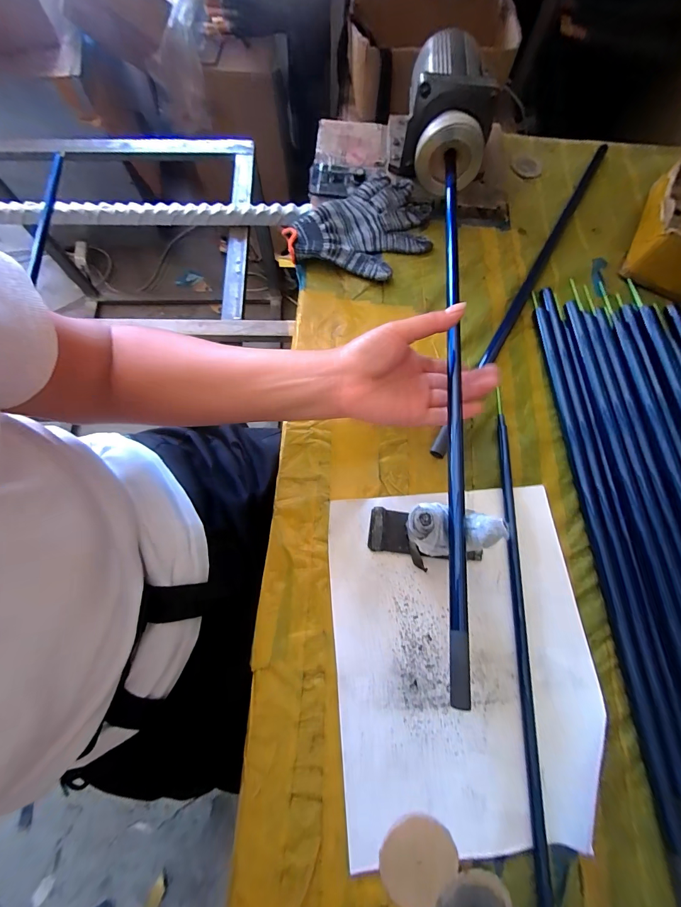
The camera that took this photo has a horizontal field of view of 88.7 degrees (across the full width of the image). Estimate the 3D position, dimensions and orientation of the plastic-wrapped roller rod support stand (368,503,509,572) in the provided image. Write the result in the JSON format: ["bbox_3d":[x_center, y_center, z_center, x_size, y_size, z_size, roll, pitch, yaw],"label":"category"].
[{"bbox_3d":[0.072,0.068,0.292,0.087,0.099,0.050,17,74,4],"label":"plastic-wrapped roller rod support stand"}]

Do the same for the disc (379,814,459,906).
[{"bbox_3d":[0.060,0.316,0.267,0.052,0.004,0.058,37,76,10],"label":"disc"}]

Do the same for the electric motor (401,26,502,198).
[{"bbox_3d":[0.128,-0.409,0.431,0.093,0.110,0.149,6,73,1],"label":"electric motor"}]

